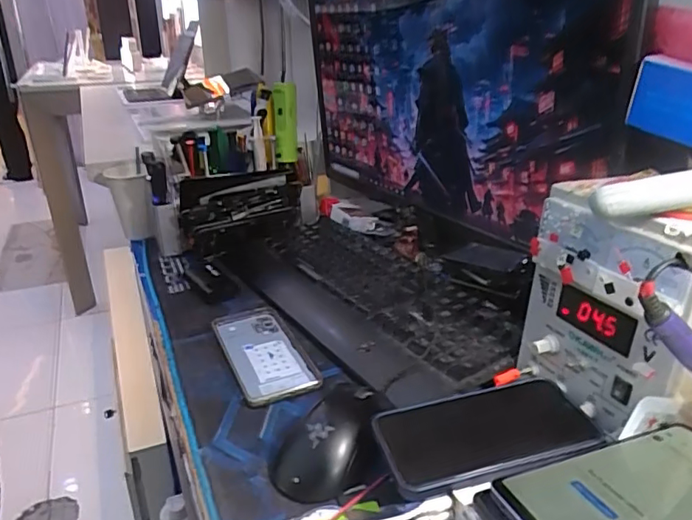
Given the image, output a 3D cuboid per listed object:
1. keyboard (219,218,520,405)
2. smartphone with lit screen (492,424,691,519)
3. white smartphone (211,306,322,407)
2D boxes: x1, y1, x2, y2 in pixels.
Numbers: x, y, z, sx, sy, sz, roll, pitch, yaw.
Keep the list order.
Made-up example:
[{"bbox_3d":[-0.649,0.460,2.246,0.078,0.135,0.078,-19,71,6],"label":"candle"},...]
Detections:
[{"bbox_3d":[0.018,0.037,0.685,0.196,0.040,0.453,-15,28,-31],"label":"keyboard"},{"bbox_3d":[0.179,0.142,0.339,0.163,0.014,0.076,-8,25,-18],"label":"smartphone with lit screen"},{"bbox_3d":[-0.088,0.098,0.591,0.080,0.010,0.168,-11,26,-23],"label":"white smartphone"}]

